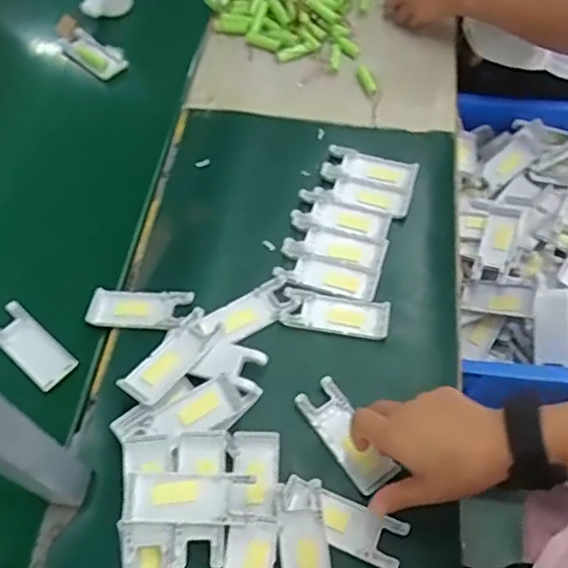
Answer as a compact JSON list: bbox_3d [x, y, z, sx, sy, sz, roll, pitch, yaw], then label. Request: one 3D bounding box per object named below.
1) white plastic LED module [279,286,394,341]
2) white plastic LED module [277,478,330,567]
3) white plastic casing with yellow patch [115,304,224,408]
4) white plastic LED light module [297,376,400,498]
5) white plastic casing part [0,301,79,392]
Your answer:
[{"bbox_3d":[0.053,0.029,0.602,0.105,0.004,0.043,11,61,5],"label":"white plastic LED module"},{"bbox_3d":[0.017,0.215,0.481,0.038,0.014,0.104,-6,60,-4],"label":"white plastic LED module"},{"bbox_3d":[-0.102,0.067,0.554,0.040,0.009,0.103,34,56,19],"label":"white plastic casing with yellow patch"},{"bbox_3d":[0.055,0.135,0.536,0.039,0.010,0.103,-29,61,-16],"label":"white plastic LED light module"},{"bbox_3d":[-0.257,0.061,0.603,0.106,0.008,0.044,37,66,19],"label":"white plastic casing part"}]

